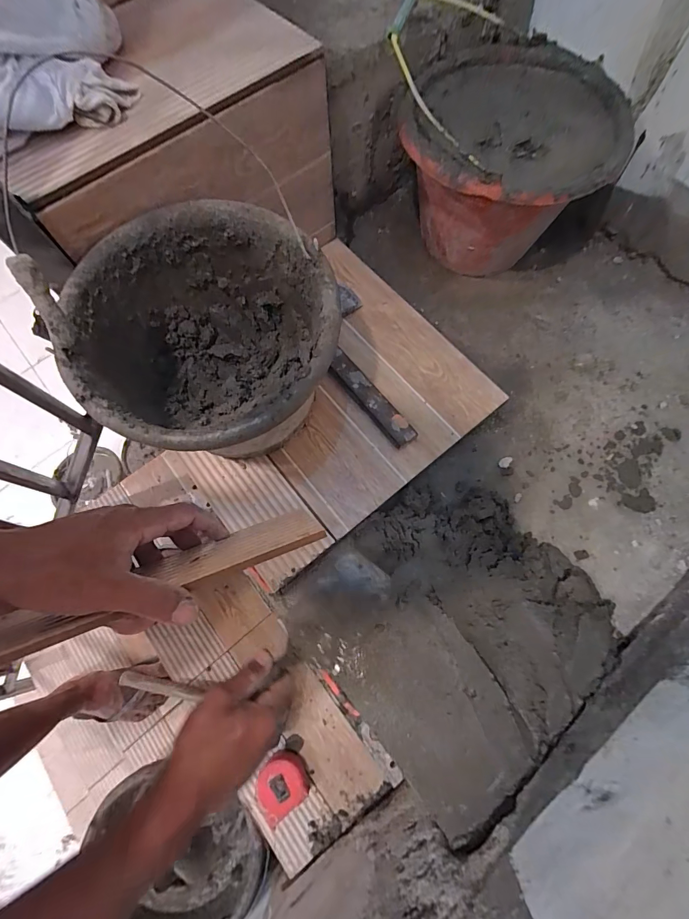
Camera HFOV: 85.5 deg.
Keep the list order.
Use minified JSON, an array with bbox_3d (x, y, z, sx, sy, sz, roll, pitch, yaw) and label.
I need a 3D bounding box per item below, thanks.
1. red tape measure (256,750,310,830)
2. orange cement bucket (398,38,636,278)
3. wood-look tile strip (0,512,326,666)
[{"bbox_3d":[-0.100,0.501,0.574,0.082,0.037,0.072,-40,75,-10],"label":"red tape measure"},{"bbox_3d":[0.229,-0.436,0.581,0.286,0.194,0.305,8,72,5],"label":"orange cement bucket"},{"bbox_3d":[-0.171,0.103,0.290,0.310,0.077,0.009,-18,100,-18],"label":"wood-look tile strip"}]

